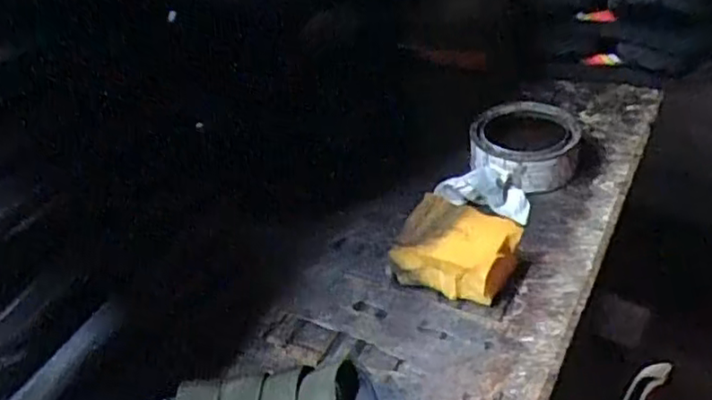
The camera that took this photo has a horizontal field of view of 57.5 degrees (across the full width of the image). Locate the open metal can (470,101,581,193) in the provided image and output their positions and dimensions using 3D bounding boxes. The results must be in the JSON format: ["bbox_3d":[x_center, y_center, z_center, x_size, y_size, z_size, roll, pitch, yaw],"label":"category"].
[{"bbox_3d":[0.169,-0.053,0.652,0.101,0.055,0.107,-5,36,4],"label":"open metal can"}]

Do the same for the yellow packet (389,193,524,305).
[{"bbox_3d":[0.085,0.043,0.543,0.097,0.050,0.069,7,38,19],"label":"yellow packet"}]

